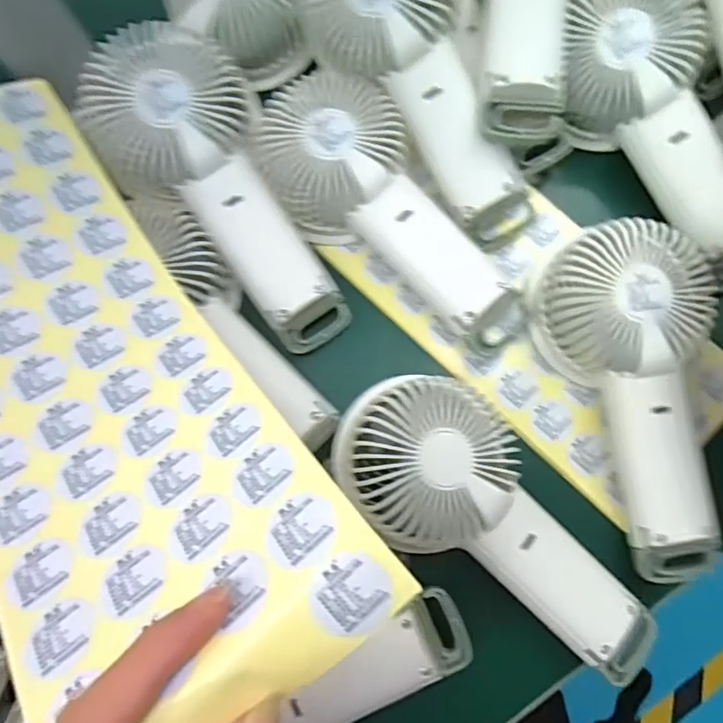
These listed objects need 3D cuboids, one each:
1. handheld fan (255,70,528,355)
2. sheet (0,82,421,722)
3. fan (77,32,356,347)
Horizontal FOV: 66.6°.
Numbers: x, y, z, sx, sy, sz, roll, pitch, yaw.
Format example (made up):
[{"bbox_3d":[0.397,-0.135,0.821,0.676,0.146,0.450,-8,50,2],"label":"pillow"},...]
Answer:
[{"bbox_3d":[0.014,-0.079,0.296,0.077,0.038,0.184,-42,83,-5],"label":"handheld fan"},{"bbox_3d":[-0.109,0.010,0.209,0.107,0.056,0.284,-41,68,-4],"label":"sheet"},{"bbox_3d":[-0.069,-0.084,0.292,0.083,0.033,0.175,-35,102,-4],"label":"fan"}]

